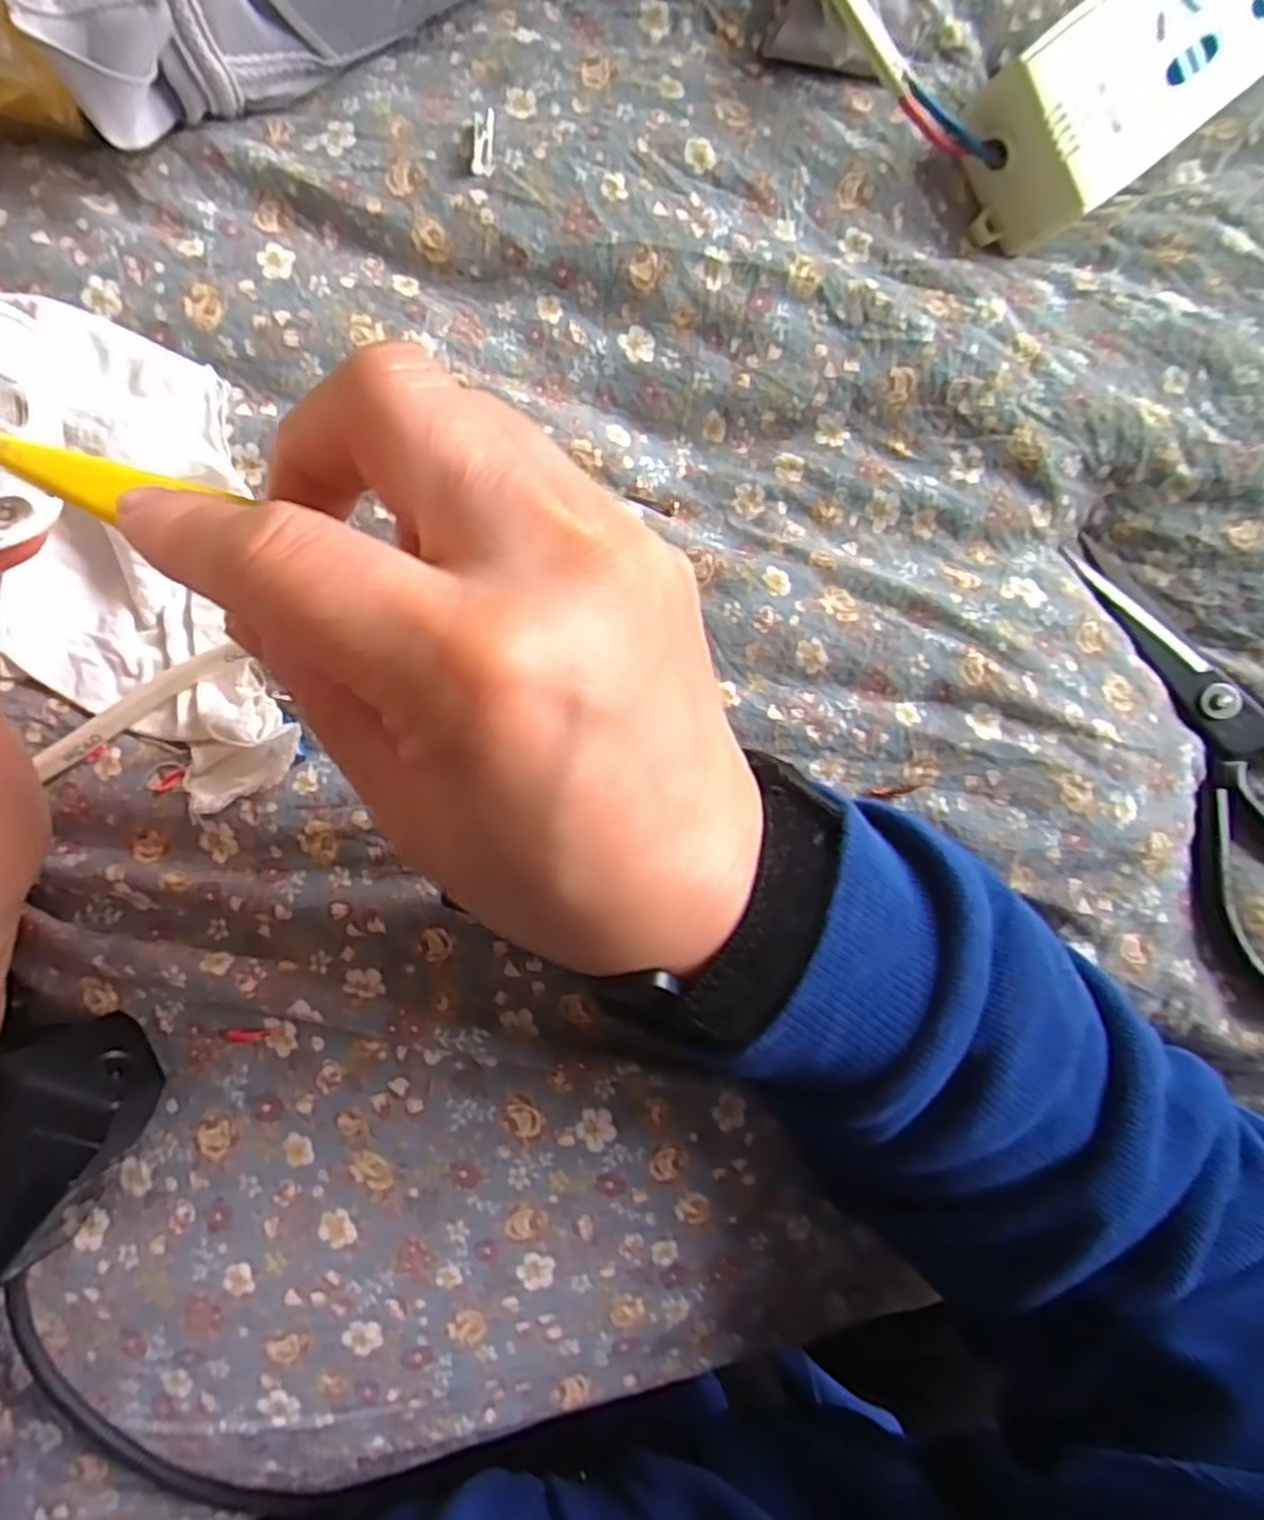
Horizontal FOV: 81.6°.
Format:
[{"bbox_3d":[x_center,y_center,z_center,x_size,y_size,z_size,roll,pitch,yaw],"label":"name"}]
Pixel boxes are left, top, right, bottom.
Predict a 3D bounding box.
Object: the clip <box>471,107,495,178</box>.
[{"bbox_3d":[-0.047,-0.197,0.234,0.007,0.006,0.020,0,88,-6],"label":"clip"}]

